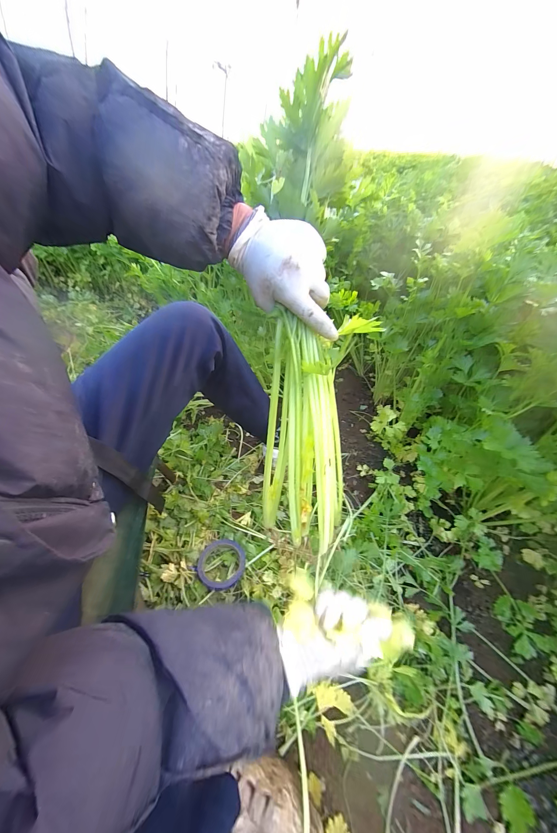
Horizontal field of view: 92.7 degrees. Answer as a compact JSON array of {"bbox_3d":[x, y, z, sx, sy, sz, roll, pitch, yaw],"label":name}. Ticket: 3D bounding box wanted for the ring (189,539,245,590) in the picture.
[{"bbox_3d":[-0.124,0.317,0.577,0.098,0.016,0.100,1,46,-1],"label":"ring"}]

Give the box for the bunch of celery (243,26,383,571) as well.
[{"bbox_3d":[0.031,-0.092,0.343,0.113,0.538,0.125,-3,11,-8],"label":"bunch of celery"}]

